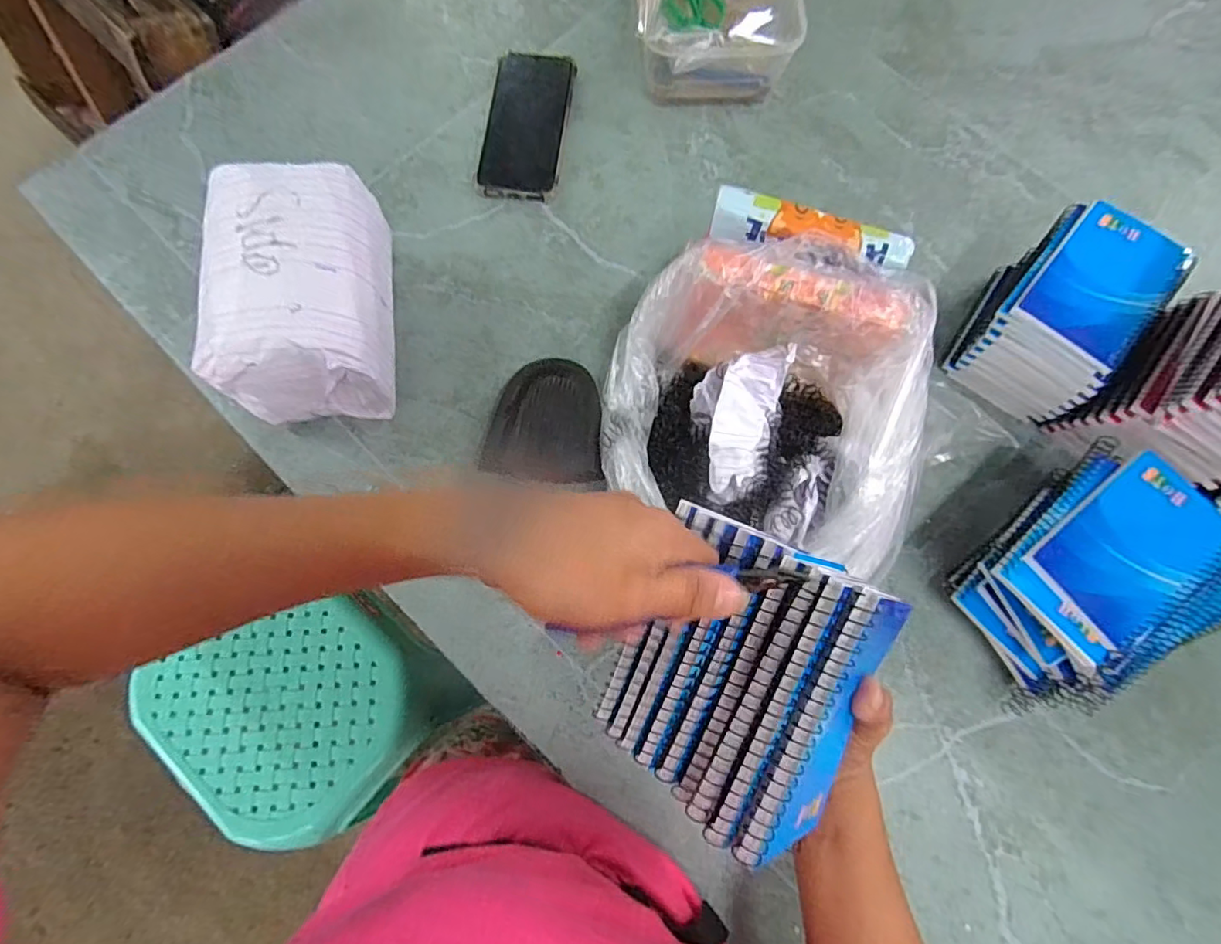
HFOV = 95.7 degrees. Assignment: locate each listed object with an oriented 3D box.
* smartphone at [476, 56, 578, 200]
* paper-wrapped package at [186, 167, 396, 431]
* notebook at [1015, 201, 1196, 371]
[{"bbox_3d":[-0.082,-0.355,0.557,0.078,0.017,0.184,6,75,2],"label":"smartphone"},{"bbox_3d":[-0.238,-0.138,0.443,0.120,0.110,0.177,-4,75,-1],"label":"paper-wrapped package"},{"bbox_3d":[0.383,-0.146,0.424,0.085,0.010,0.140,42,79,10],"label":"notebook"}]

